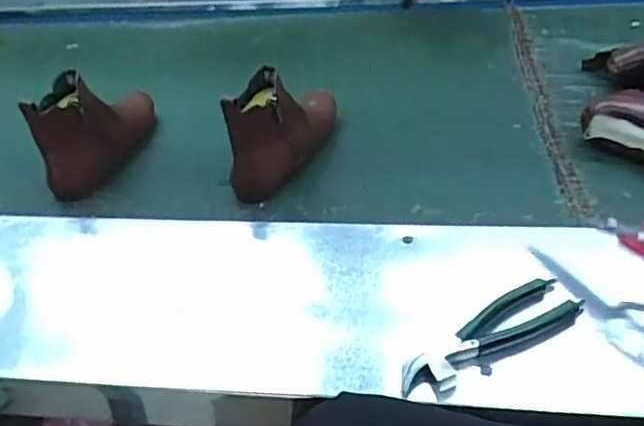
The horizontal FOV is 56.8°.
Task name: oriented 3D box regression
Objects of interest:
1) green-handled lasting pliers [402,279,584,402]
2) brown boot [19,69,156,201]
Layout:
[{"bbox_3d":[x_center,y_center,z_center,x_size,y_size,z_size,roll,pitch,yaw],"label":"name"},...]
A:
[{"bbox_3d":[0.151,0.111,0.531,0.182,0.022,0.050,-21,42,-20],"label":"green-handled lasting pliers"},{"bbox_3d":[-0.318,-0.135,0.848,0.075,0.136,0.240,5,39,11],"label":"brown boot"}]

